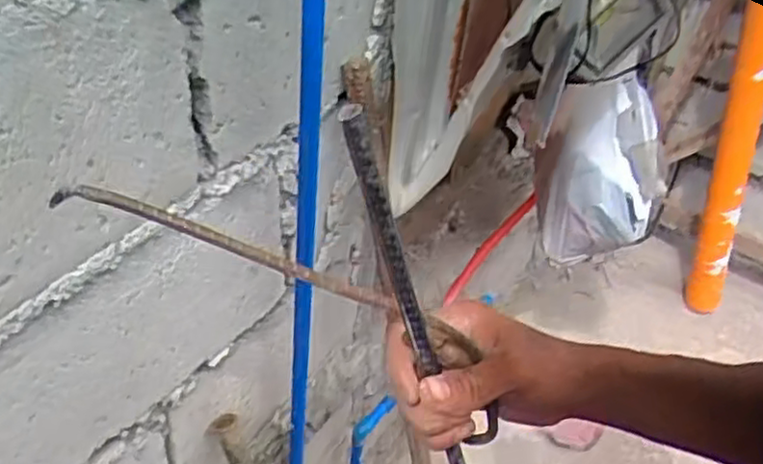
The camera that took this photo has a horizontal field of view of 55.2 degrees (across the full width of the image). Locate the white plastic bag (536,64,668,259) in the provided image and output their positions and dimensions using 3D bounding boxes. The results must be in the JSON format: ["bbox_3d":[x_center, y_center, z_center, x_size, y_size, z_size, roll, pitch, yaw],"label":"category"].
[{"bbox_3d":[0.339,-0.081,1.166,0.200,0.305,0.095,17,40,14],"label":"white plastic bag"}]

